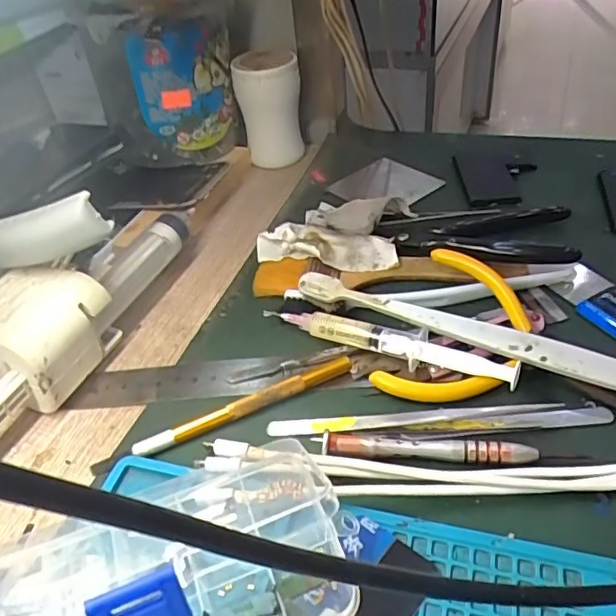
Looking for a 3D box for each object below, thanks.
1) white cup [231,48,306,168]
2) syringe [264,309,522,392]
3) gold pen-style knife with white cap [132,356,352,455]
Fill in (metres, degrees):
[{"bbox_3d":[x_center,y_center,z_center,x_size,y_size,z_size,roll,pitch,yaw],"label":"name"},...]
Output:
[{"bbox_3d":[-0.031,-0.167,0.474,0.052,0.090,0.050,-4,40,4],"label":"white cup"},{"bbox_3d":[0.037,0.018,0.298,0.144,0.015,0.018,15,45,24],"label":"syringe"},{"bbox_3d":[-0.030,0.048,0.280,0.112,0.009,0.008,-20,42,-15],"label":"gold pen-style knife with white cap"}]

